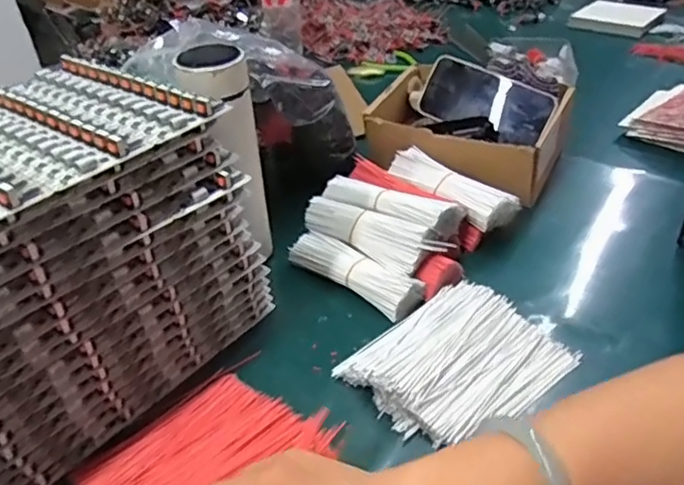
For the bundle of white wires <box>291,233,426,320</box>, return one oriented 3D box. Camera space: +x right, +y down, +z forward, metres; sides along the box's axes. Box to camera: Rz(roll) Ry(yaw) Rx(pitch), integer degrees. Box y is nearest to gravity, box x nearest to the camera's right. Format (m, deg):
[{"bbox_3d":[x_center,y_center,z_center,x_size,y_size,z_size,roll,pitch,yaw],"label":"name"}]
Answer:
[{"bbox_3d":[0.014,0.029,0.614,0.150,0.033,0.040,25,42,32],"label":"bundle of white wires"}]

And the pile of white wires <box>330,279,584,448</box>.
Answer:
[{"bbox_3d":[0.102,0.096,0.519,0.170,0.030,0.133,-26,42,-31],"label":"pile of white wires"}]

